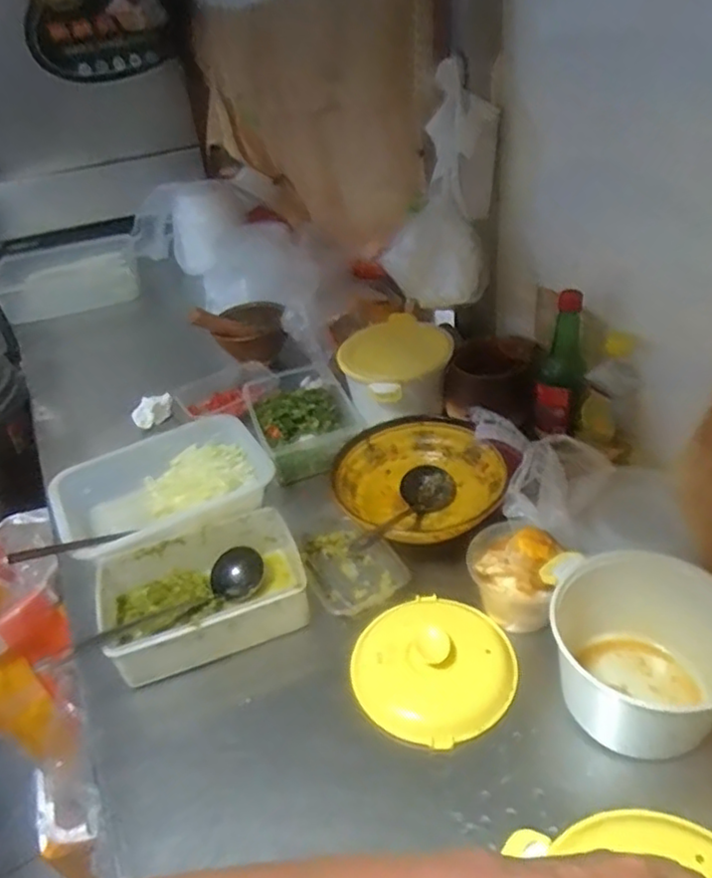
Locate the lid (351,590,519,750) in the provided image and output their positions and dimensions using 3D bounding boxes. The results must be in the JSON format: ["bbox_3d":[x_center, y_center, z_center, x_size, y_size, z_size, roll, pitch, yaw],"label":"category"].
[{"bbox_3d":[0.081,0.234,0.724,0.164,0.044,0.173,-4,37,3],"label":"lid"}]

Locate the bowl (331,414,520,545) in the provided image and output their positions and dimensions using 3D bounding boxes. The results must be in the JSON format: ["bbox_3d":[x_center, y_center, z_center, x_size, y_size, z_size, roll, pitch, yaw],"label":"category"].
[{"bbox_3d":[0.089,0.060,0.895,0.211,0.094,0.240,-21,39,-19],"label":"bowl"}]

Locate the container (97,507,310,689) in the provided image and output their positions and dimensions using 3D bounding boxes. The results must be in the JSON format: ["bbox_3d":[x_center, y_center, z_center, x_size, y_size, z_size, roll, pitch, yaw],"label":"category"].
[{"bbox_3d":[-0.180,0.186,0.804,0.236,0.076,0.163,-16,38,-13],"label":"container"}]

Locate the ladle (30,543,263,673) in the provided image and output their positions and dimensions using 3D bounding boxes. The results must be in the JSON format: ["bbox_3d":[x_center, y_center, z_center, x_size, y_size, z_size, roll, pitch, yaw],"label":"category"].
[{"bbox_3d":[-0.222,0.194,0.781,0.265,0.051,0.068,-17,34,-42],"label":"ladle"}]

